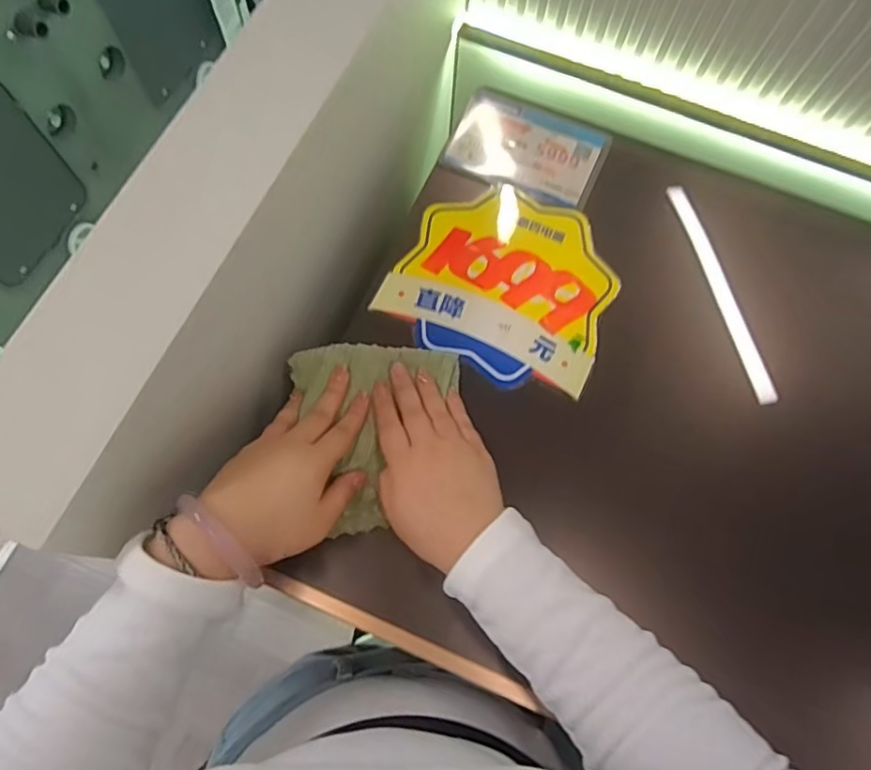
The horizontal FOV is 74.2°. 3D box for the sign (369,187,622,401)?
[{"bbox_3d":[0.065,-0.096,0.533,0.193,0.008,0.182,23,74,6],"label":"sign"}]

